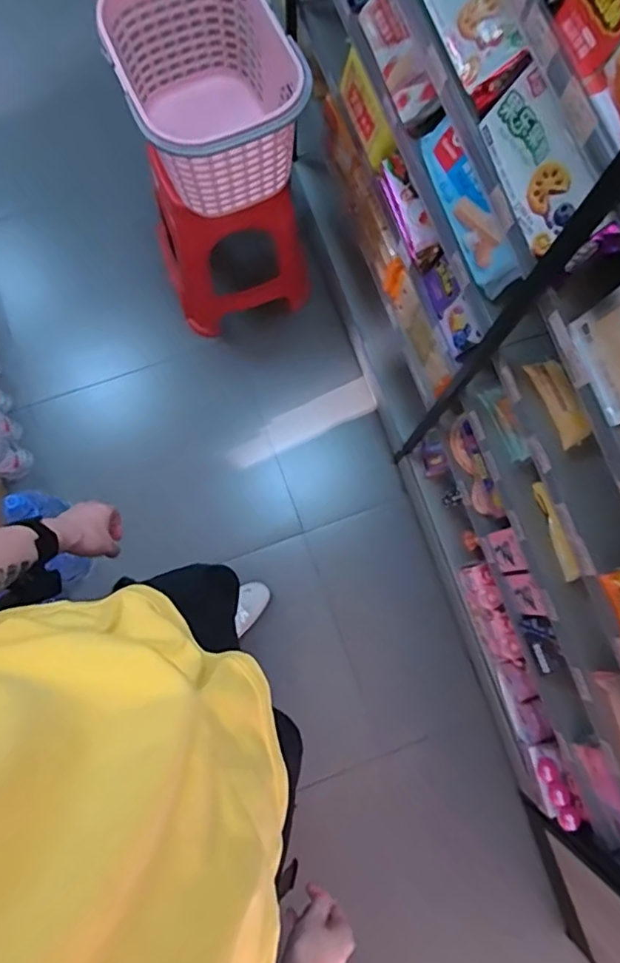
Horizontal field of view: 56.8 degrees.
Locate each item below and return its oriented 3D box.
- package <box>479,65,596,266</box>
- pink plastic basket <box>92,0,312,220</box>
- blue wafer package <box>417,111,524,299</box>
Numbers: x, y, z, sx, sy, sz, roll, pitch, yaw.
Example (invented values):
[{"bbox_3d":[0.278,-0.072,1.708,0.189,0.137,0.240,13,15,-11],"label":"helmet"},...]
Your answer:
[{"bbox_3d":[0.281,-0.379,0.683,0.050,0.097,0.194,-12,78,-31],"label":"package"},{"bbox_3d":[-0.188,-0.759,1.127,0.322,0.251,0.370,-17,80,-4],"label":"pink plastic basket"},{"bbox_3d":[0.235,-0.422,0.859,0.048,0.074,0.282,-20,80,-5],"label":"blue wafer package"}]

